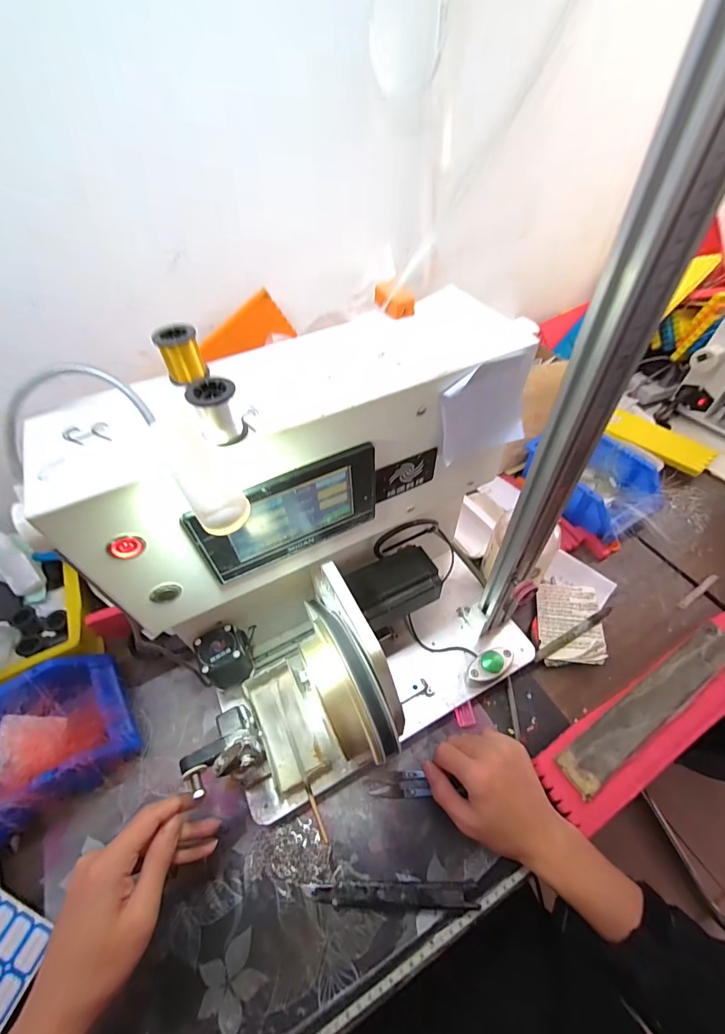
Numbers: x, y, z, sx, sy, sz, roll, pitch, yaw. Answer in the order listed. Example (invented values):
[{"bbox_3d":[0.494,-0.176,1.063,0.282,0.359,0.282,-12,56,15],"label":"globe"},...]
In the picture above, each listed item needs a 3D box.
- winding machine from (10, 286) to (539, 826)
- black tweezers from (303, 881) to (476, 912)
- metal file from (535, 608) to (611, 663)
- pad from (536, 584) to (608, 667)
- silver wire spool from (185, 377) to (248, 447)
[{"bbox_3d":[-0.008,0.046,0.367,0.337,0.341,0.250,-29,56,-20],"label":"winding machine"},{"bbox_3d":[0.026,0.339,0.366,0.153,0.015,0.018,-1,51,1],"label":"black tweezers"},{"bbox_3d":[0.255,0.142,0.496,0.112,0.006,0.013,-31,45,-8],"label":"metal file"},{"bbox_3d":[0.260,0.132,0.514,0.071,0.018,0.108,-2,45,21],"label":"pad"},{"bbox_3d":[-0.083,-0.061,0.236,0.025,0.033,0.020,-21,53,-15],"label":"silver wire spool"}]

